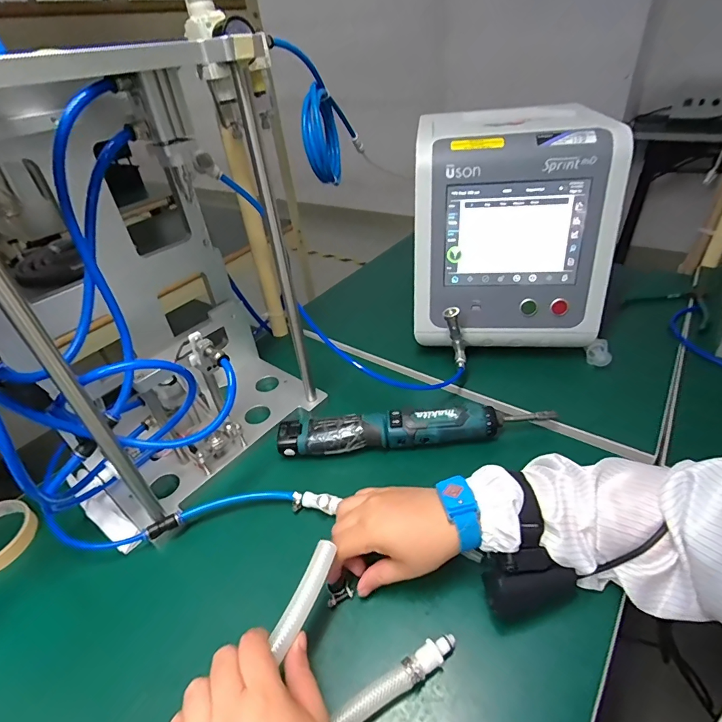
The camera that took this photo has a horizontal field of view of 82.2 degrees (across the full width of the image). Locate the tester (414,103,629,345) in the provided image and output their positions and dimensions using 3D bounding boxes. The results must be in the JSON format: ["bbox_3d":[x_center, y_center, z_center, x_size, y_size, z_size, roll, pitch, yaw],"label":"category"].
[{"bbox_3d":[0.211,-0.204,0.616,0.253,0.266,0.264,1,38,10],"label":"tester"}]

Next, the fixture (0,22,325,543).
[{"bbox_3d":[-0.215,-0.060,0.424,0.206,0.402,0.306,20,45,30],"label":"fixture"}]

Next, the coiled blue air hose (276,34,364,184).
[{"bbox_3d":[-0.050,-0.385,0.638,0.051,0.175,0.202,4,39,13],"label":"coiled blue air hose"}]

